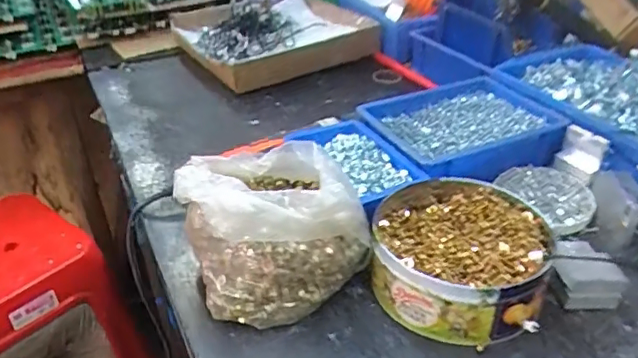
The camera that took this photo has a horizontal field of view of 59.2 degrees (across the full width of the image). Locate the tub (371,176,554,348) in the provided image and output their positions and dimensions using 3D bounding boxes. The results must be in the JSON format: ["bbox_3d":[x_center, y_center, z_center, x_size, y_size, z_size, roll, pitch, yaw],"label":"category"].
[{"bbox_3d":[0.121,0.066,0.489,0.142,0.060,0.150,-2,33,1],"label":"tub"}]

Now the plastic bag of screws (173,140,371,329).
[{"bbox_3d":[-0.043,0.040,0.496,0.137,0.106,0.142,-16,35,-19],"label":"plastic bag of screws"}]

